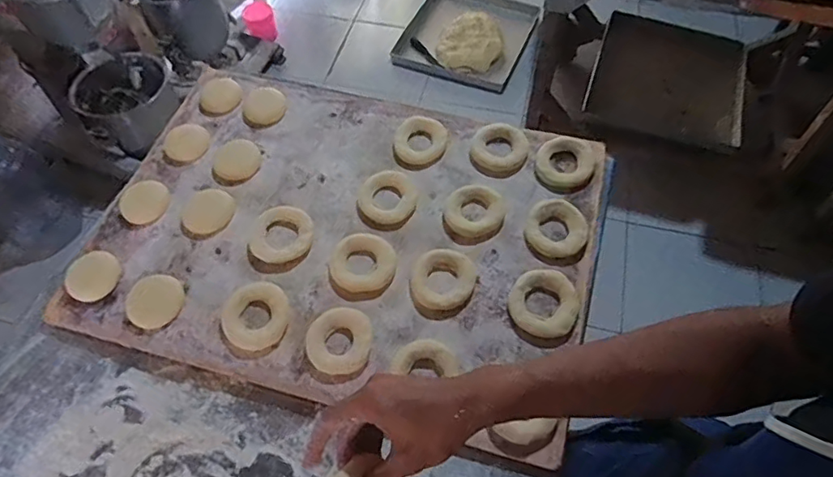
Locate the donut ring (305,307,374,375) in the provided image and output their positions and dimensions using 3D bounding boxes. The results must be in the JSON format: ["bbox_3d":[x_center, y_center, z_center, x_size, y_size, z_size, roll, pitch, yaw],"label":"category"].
[{"bbox_3d":[-0.084,0.111,0.587,0.070,0.010,0.070,-1,61,2],"label":"donut ring"}]

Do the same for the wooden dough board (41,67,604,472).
[{"bbox_3d":[-0.088,-0.019,0.669,0.583,0.024,0.421,14,63,10],"label":"wooden dough board"}]

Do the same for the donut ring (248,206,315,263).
[{"bbox_3d":[-0.164,-0.004,0.654,0.077,0.013,0.071,-1,61,2],"label":"donut ring"}]

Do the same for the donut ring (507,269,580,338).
[{"bbox_3d":[0.143,0.070,0.596,0.073,0.016,0.076,-1,61,2],"label":"donut ring"}]

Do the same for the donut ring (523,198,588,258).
[{"bbox_3d":[0.168,-0.012,0.648,0.072,0.014,0.072,-1,61,2],"label":"donut ring"}]

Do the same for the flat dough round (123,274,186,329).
[{"bbox_3d":[-0.301,0.071,0.620,0.060,0.012,0.062,-1,61,2],"label":"flat dough round"}]

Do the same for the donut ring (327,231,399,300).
[{"bbox_3d":[-0.063,0.031,0.632,0.076,0.014,0.080,-1,61,2],"label":"donut ring"}]

